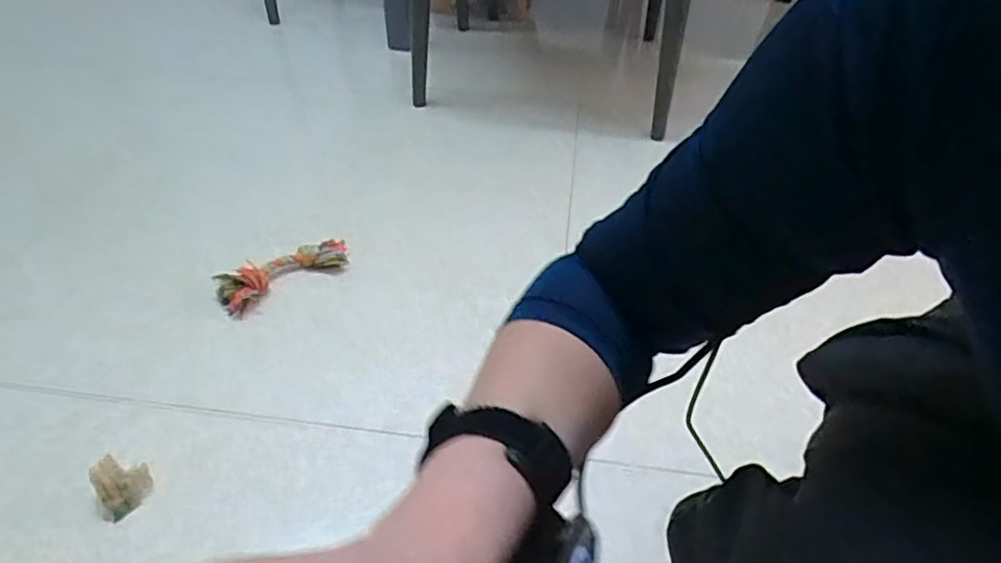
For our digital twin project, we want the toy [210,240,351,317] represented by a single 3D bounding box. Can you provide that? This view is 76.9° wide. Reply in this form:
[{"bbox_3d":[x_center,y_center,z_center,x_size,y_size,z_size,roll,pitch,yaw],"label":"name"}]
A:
[{"bbox_3d":[-0.297,-0.018,0.873,0.190,0.042,0.060,-29,52,-27],"label":"toy"}]

